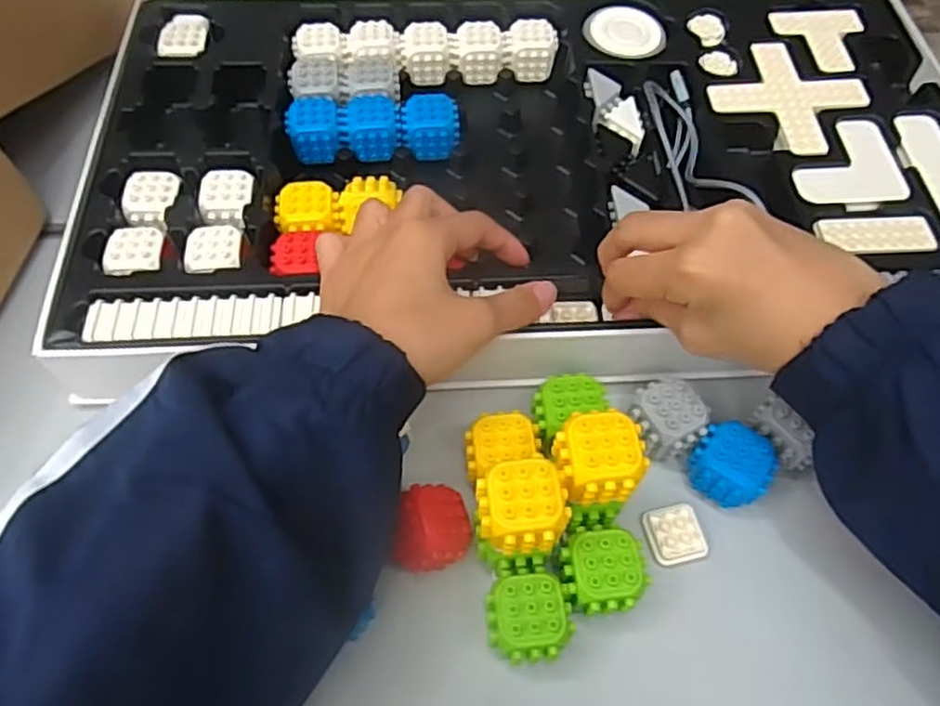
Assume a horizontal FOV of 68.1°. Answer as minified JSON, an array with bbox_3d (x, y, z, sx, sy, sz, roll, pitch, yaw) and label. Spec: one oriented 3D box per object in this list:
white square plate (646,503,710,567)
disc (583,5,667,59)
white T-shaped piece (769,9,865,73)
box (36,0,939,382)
[{"bbox_3d":[0.105,0.093,0.355,0.029,0.008,0.028,-14,62,-9],"label":"white square plate"},{"bbox_3d":[0.110,-0.228,0.494,0.058,0.010,0.045,22,62,10],"label":"disc"},{"bbox_3d":[0.250,-0.221,0.490,0.059,0.008,0.070,-4,61,-4],"label":"white T-shaped piece"},{"bbox_3d":[0.045,-0.127,0.447,0.536,0.045,0.292,-3,61,-3],"label":"box"}]

